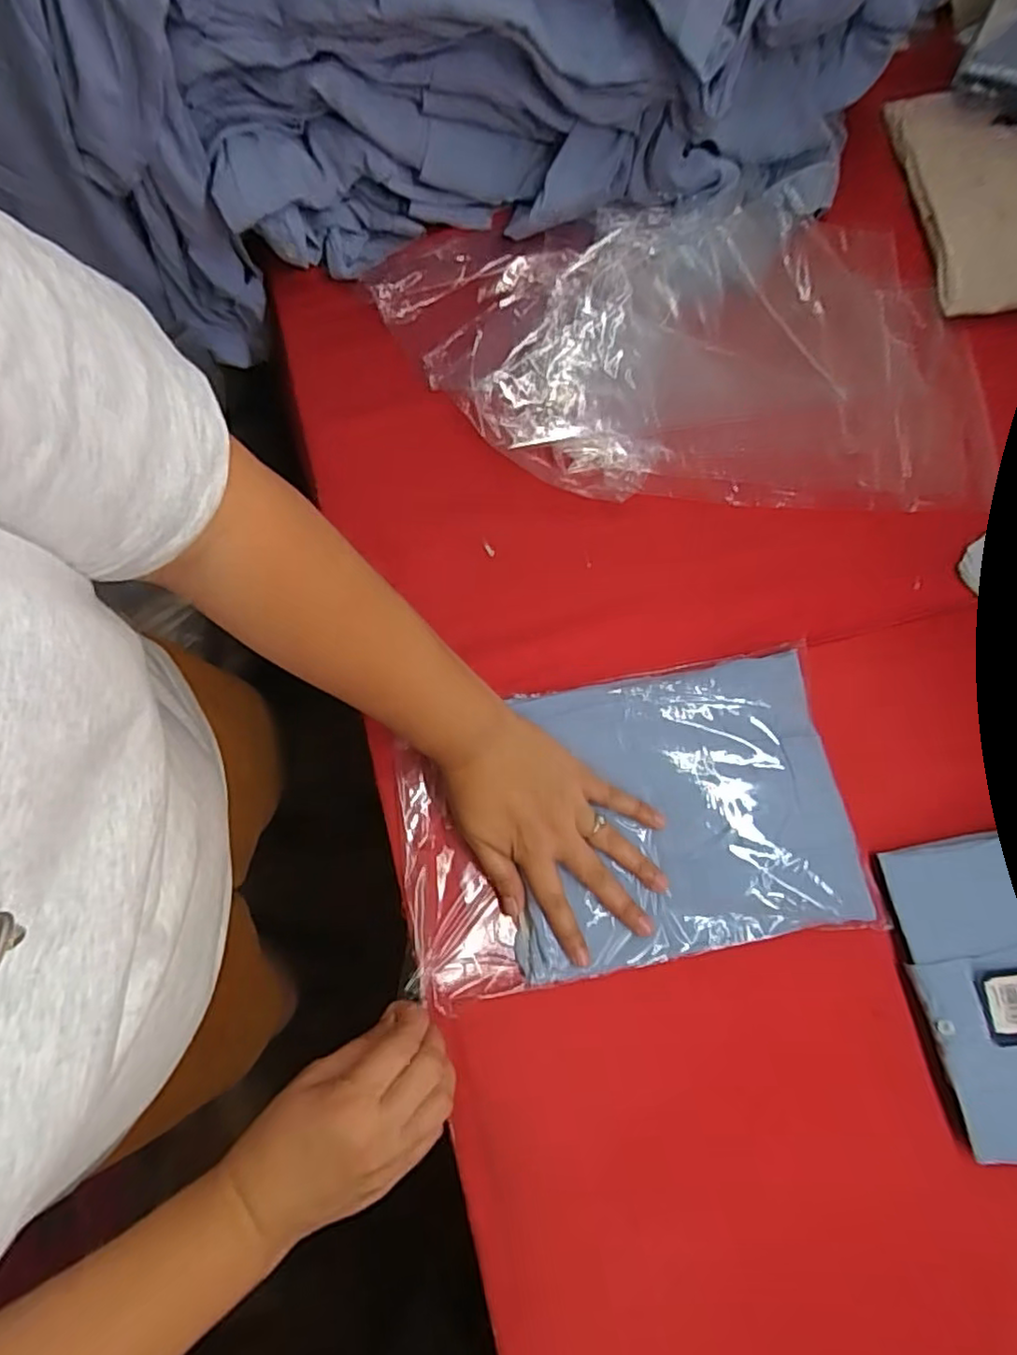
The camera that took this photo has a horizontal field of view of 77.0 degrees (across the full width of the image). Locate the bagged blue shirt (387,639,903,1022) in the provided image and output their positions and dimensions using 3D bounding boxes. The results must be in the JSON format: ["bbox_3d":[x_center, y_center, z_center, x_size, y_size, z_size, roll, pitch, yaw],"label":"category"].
[{"bbox_3d":[0.086,0.107,0.481,0.331,0.039,0.208,-10,77,-4],"label":"bagged blue shirt"}]

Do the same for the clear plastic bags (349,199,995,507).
[{"bbox_3d":[0.159,-0.282,0.563,0.508,0.044,0.268,-1,76,-6],"label":"clear plastic bags"}]

